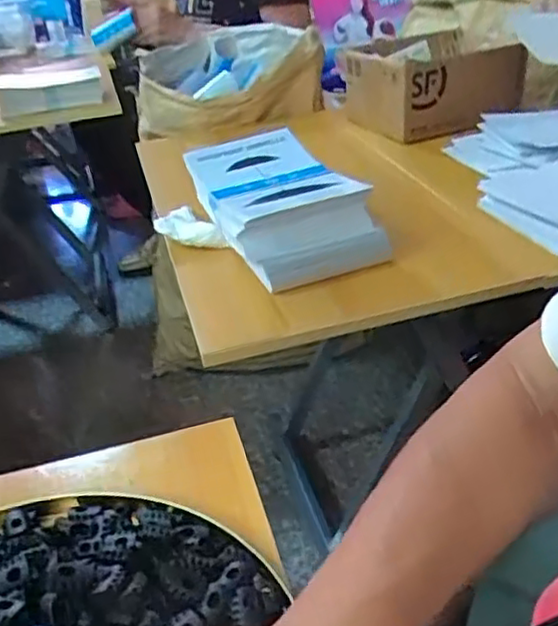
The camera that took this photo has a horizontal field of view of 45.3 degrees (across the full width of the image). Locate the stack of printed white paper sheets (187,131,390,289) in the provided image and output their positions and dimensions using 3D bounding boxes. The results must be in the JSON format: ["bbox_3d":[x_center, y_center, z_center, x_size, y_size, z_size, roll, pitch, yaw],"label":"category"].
[{"bbox_3d":[-0.002,-0.105,0.645,0.134,0.077,0.186,-16,32,-17],"label":"stack of printed white paper sheets"}]

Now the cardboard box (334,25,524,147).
[{"bbox_3d":[0.216,-0.320,0.938,0.207,0.103,0.155,-23,35,-27],"label":"cardboard box"}]

